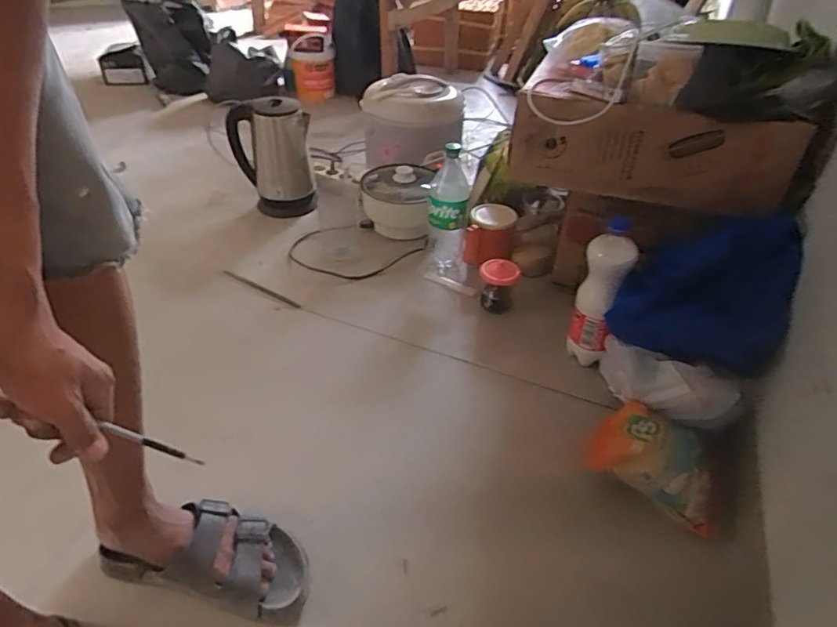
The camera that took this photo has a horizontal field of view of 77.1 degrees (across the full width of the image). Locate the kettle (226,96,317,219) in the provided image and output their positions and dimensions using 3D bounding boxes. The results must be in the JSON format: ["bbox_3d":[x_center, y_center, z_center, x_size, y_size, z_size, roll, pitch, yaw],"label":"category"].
[{"bbox_3d":[-0.361,-0.378,1.299,0.190,0.262,0.119,-8,39,-14],"label":"kettle"}]

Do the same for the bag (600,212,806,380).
[{"bbox_3d":[0.419,-0.040,0.762,0.232,0.184,0.168,32,46,32],"label":"bag"}]

